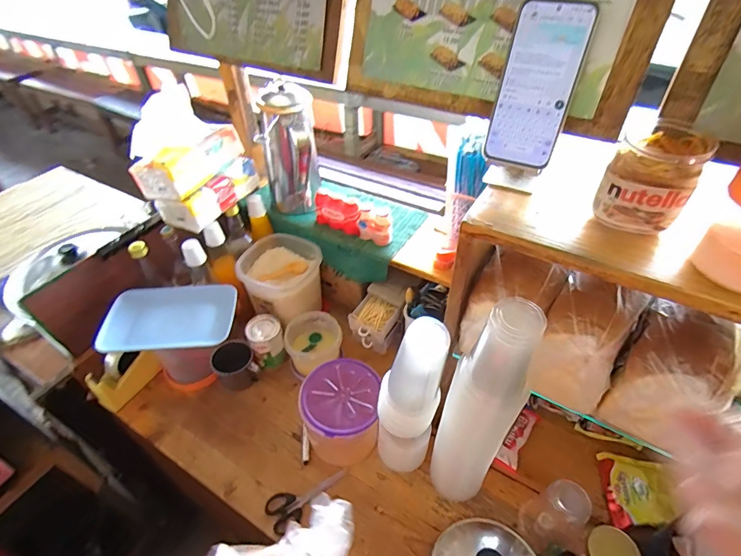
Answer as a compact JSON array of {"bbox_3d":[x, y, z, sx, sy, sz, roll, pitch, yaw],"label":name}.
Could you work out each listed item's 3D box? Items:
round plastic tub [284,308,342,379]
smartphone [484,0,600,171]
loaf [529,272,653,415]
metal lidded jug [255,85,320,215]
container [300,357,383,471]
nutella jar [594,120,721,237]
[{"bbox_3d":[-0.119,0.149,0.884,0.119,0.084,0.135,-26,49,-22],"label":"round plastic tub"},{"bbox_3d":[0.179,-0.206,0.440,0.074,0.160,0.004,21,28,21],"label":"smartphone"},{"bbox_3d":[0.269,0.076,0.511,0.095,0.143,0.117,22,49,23],"label":"loaf"},{"bbox_3d":[-0.171,-0.256,0.874,0.117,0.253,0.111,-10,45,-8],"label":"metal lidded jug"},{"bbox_3d":[-0.053,0.250,0.741,0.126,0.145,0.134,-1,44,1],"label":"container"},{"bbox_3d":[0.282,-0.100,0.408,0.079,0.087,0.079,-1,44,1],"label":"nutella jar"}]

